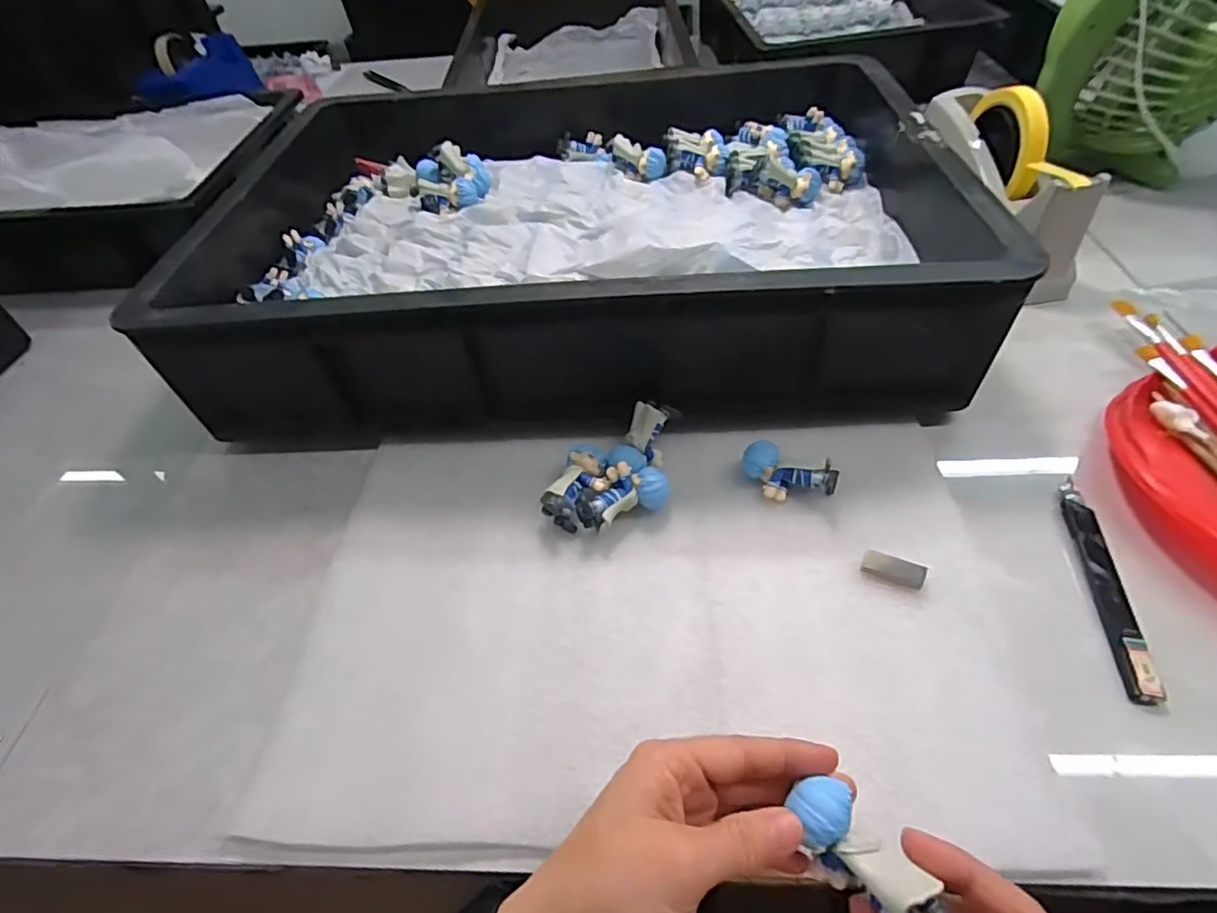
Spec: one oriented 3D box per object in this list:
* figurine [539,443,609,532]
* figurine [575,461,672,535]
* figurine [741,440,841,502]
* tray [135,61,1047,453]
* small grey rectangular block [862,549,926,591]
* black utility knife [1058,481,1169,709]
[{"bbox_3d":[-0.019,0.021,0.397,0.032,0.027,0.058,17,55,19],"label":"figurine"},{"bbox_3d":[0.012,0.027,0.391,0.065,0.027,0.031,-23,52,-13],"label":"figurine"},{"bbox_3d":[0.121,0.013,0.393,0.062,0.025,0.030,19,55,20],"label":"figurine"},{"bbox_3d":[-0.036,-0.224,0.511,0.597,0.119,0.434,-5,51,2],"label":"tray"},{"bbox_3d":[0.170,0.067,0.348,0.034,0.010,0.013,17,55,19],"label":"small grey rectangular block"},{"bbox_3d":[0.288,0.070,0.337,0.018,0.007,0.136,4,51,9],"label":"black utility knife"}]

